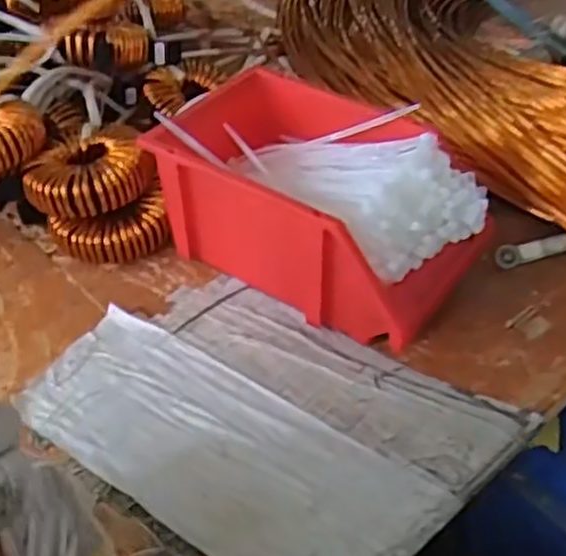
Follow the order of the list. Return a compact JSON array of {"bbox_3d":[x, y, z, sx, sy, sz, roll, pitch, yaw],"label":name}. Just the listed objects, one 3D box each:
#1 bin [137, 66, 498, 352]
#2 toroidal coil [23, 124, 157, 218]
[{"bbox_3d":[0.026,-0.064,0.608,0.261,0.110,0.156,27,50,26],"label":"bin"},{"bbox_3d":[-0.172,-0.094,0.637,0.102,0.035,0.096,-1,44,1],"label":"toroidal coil"}]

